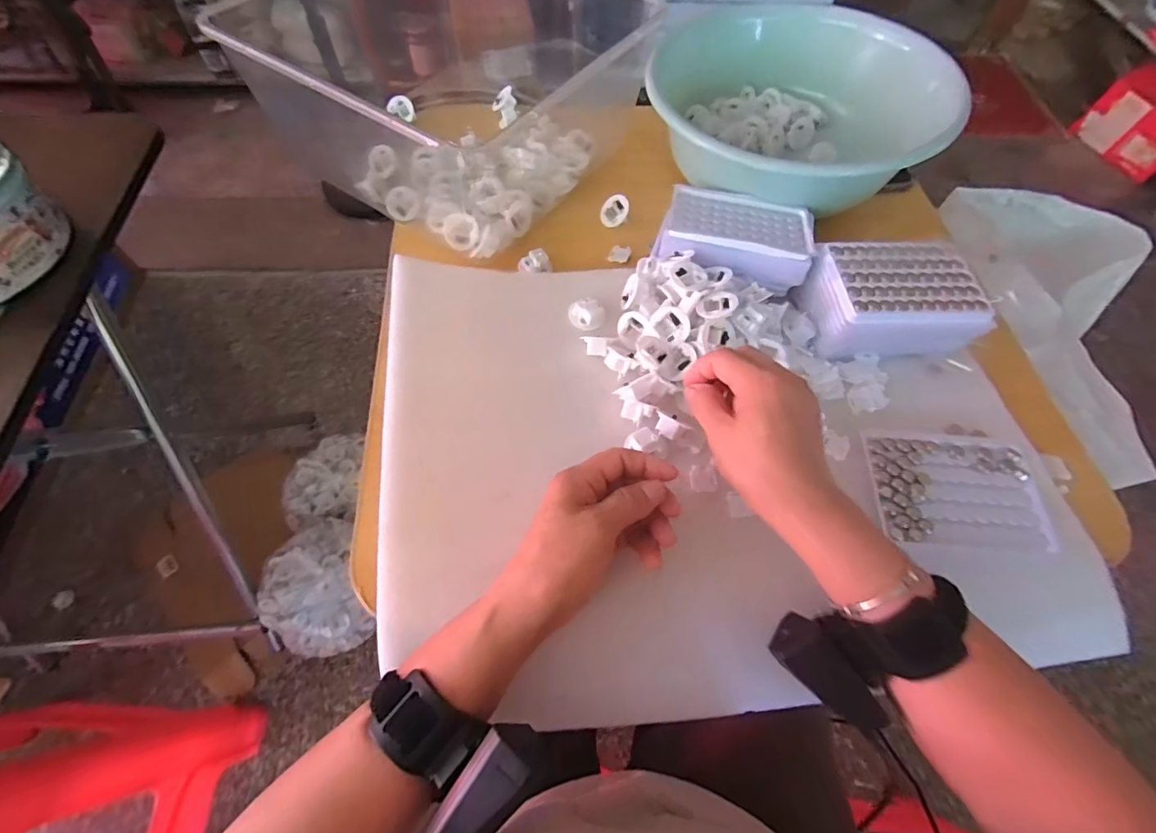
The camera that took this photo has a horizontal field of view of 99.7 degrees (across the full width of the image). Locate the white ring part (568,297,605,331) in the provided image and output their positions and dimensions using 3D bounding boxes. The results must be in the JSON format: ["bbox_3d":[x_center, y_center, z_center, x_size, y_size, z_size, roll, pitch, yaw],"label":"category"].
[{"bbox_3d":[0.008,-0.092,0.431,0.031,0.016,0.028,-1,63,-4],"label":"white ring part"}]

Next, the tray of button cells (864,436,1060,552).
[{"bbox_3d":[0.287,0.058,0.373,0.125,0.014,0.084,4,63,-1],"label":"tray of button cells"}]

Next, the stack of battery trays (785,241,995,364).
[{"bbox_3d":[0.270,-0.102,0.424,0.133,0.047,0.089,-1,63,-4],"label":"stack of battery trays"}]

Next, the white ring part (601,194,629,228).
[{"bbox_3d":[0.039,-0.209,0.498,0.030,0.012,0.031,11,101,26],"label":"white ring part"}]

